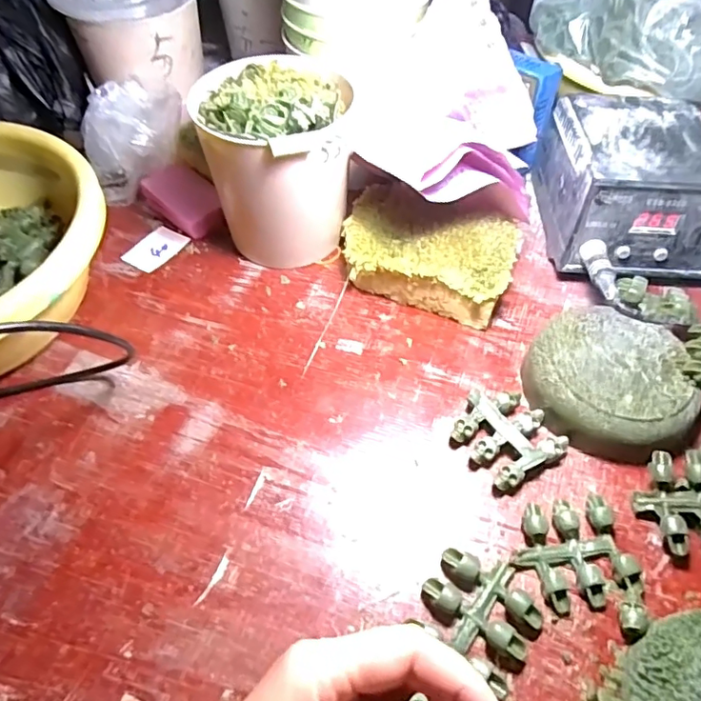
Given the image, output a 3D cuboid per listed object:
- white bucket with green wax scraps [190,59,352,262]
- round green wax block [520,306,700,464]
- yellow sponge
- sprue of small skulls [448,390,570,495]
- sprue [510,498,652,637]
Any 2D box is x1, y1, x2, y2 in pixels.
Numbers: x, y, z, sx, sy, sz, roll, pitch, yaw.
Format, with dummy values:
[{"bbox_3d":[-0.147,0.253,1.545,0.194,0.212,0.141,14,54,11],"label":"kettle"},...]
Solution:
[{"bbox_3d":[-0.053,-0.141,0.421,0.100,0.128,0.110,0,54,0],"label":"white bucket with green wax scraps"},{"bbox_3d":[0.169,0.021,0.357,0.106,0.035,0.092,20,56,14],"label":"round green wax block"},{"bbox_3d":[0.059,-0.080,0.429,0.136,0.043,0.092,18,56,13],"label":"yellow sponge"},{"bbox_3d":[0.099,0.053,0.348,0.054,0.015,0.060,-26,58,-18],"label":"sprue of small skulls"},{"bbox_3d":[0.124,0.118,0.299,0.060,0.012,0.070,-9,54,-6],"label":"sprue"}]

